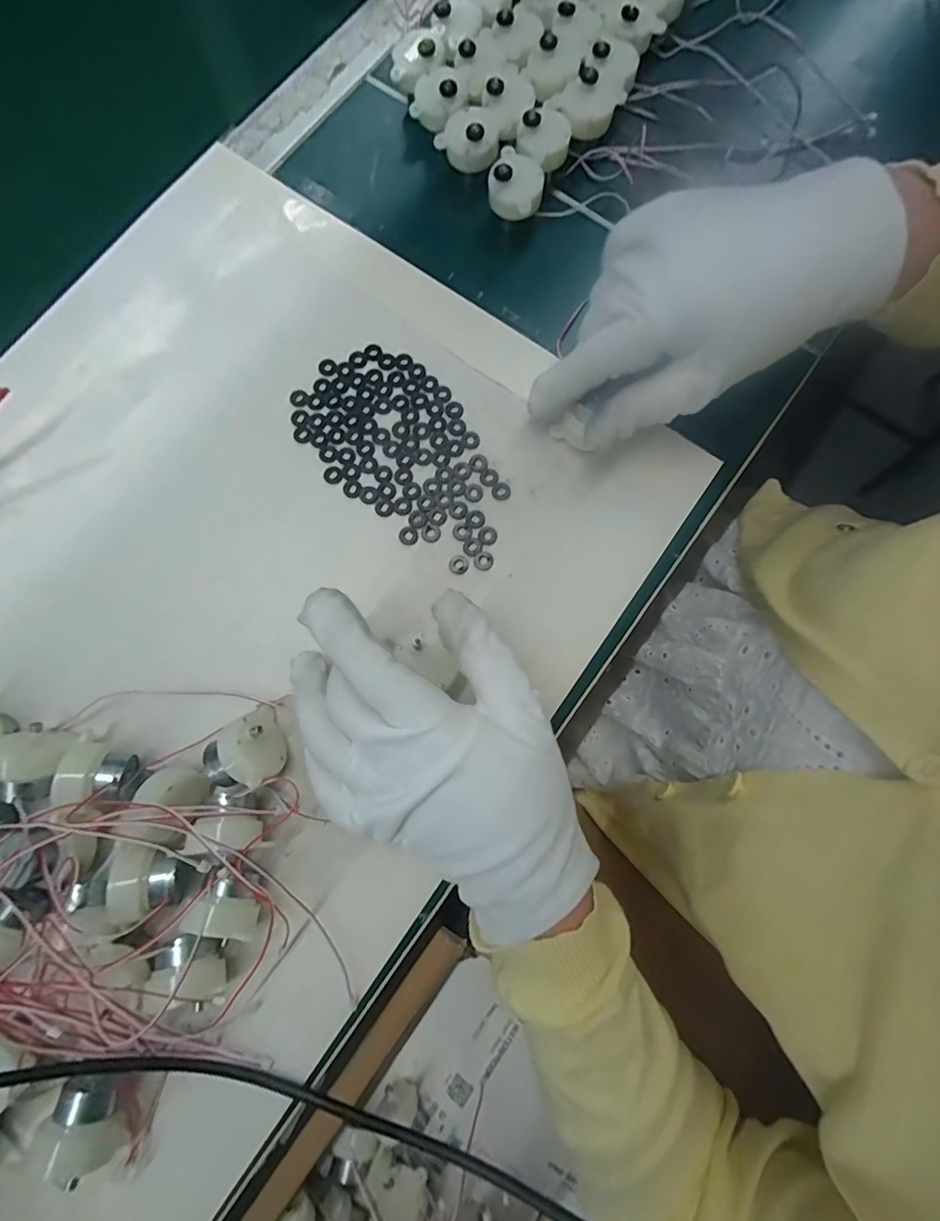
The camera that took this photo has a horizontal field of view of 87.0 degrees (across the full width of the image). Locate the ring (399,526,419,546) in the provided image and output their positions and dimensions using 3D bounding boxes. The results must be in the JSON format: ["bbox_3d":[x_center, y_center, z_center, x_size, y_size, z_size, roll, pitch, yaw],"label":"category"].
[{"bbox_3d":[-0.034,-0.042,0.275,0.011,0.004,0.011,0,79,0],"label":"ring"}]

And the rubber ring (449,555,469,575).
[{"bbox_3d":[-0.006,-0.025,0.271,0.010,0.004,0.011,0,79,0],"label":"rubber ring"}]

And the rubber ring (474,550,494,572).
[{"bbox_3d":[0.008,-0.028,0.271,0.011,0.004,0.011,0,79,0],"label":"rubber ring"}]

